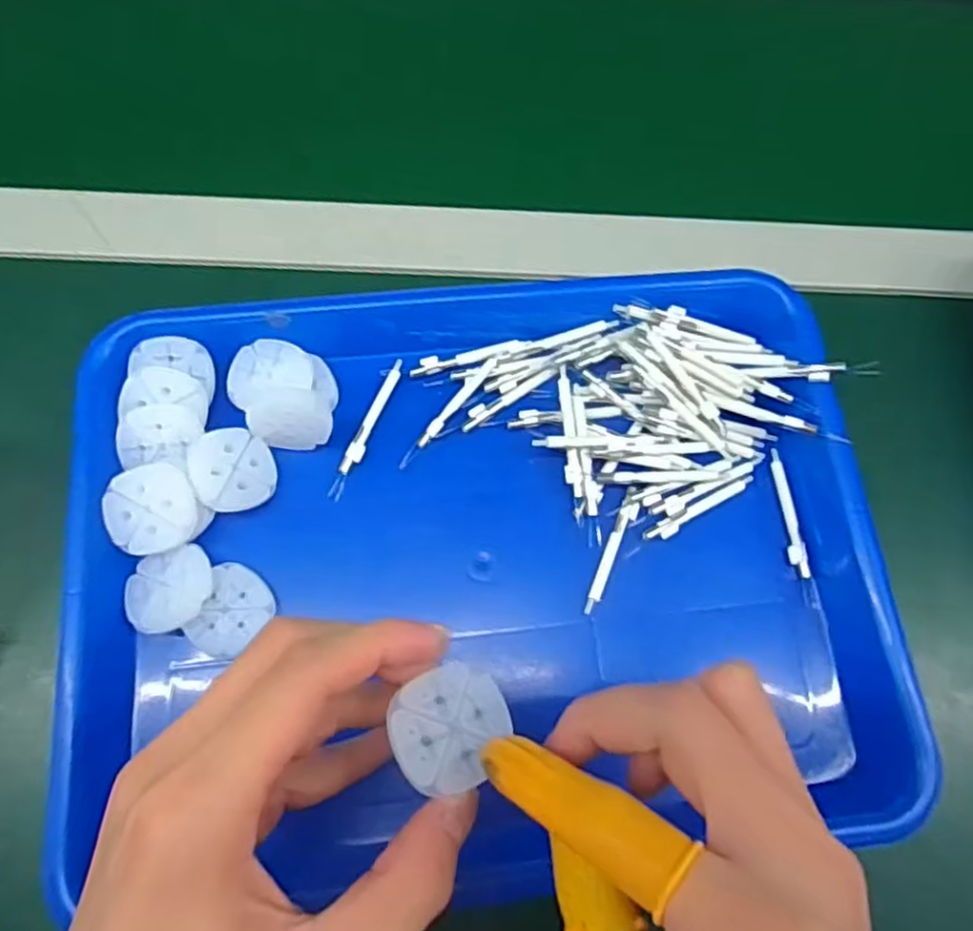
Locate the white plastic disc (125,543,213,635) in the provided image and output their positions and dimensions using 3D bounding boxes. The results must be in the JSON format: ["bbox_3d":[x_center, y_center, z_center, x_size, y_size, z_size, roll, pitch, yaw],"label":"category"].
[{"bbox_3d":[-0.128,0.050,0.291,0.033,0.007,0.032,1,72,-3],"label":"white plastic disc"}]

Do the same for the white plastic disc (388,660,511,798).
[{"bbox_3d":[-0.010,0.078,0.215,0.034,0.008,0.034,0,73,-1],"label":"white plastic disc"}]

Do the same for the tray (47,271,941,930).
[{"bbox_3d":[0.000,0.035,0.308,0.322,0.046,0.247,-6,73,-3],"label":"tray"}]

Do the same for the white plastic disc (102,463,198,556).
[{"bbox_3d":[-0.136,0.018,0.291,0.035,0.007,0.035,0,89,-5],"label":"white plastic disc"}]

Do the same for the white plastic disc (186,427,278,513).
[{"bbox_3d":[-0.108,0.001,0.304,0.034,0.004,0.037,9,69,-25],"label":"white plastic disc"}]

